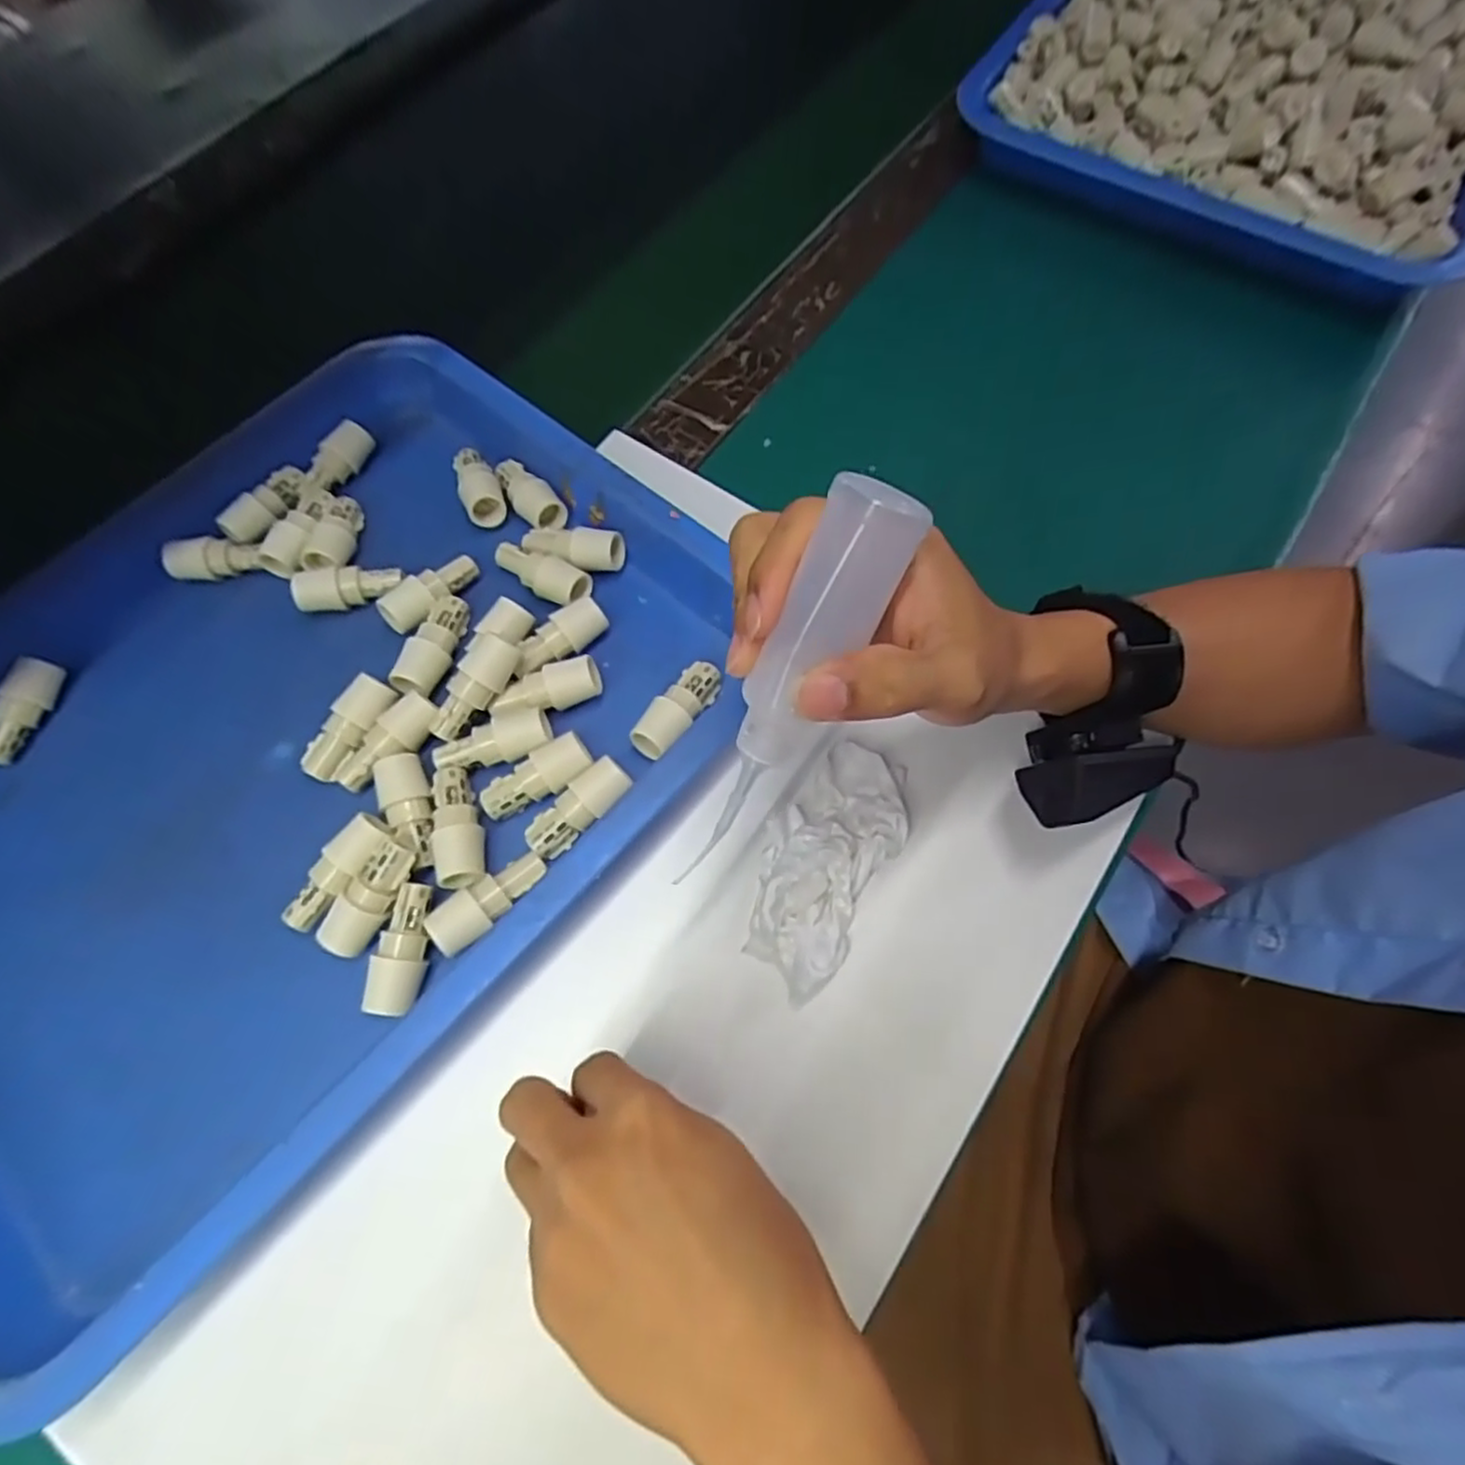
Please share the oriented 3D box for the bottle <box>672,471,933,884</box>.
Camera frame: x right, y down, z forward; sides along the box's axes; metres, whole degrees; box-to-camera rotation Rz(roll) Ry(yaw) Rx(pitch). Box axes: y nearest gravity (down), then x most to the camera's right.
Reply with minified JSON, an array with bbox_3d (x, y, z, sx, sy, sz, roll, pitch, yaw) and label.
[{"bbox_3d":[0.016,-0.011,0.242,0.029,0.141,0.029,34,31,13],"label":"bottle"}]

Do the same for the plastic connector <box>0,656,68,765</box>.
[{"bbox_3d":[-0.372,-0.011,0.389,0.019,0.022,0.055,15,68,9],"label":"plastic connector"}]

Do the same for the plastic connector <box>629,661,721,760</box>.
[{"bbox_3d":[-0.025,-0.010,0.362,0.021,0.023,0.053,30,71,14],"label":"plastic connector"}]

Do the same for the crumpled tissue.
[{"bbox_3d":[0.042,0.060,0.346,0.054,0.023,0.112,28,70,14],"label":"crumpled tissue"}]

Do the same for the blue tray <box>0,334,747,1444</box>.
[{"bbox_3d":[-0.232,-0.004,0.361,0.369,0.050,0.438,40,72,15],"label":"blue tray"}]

